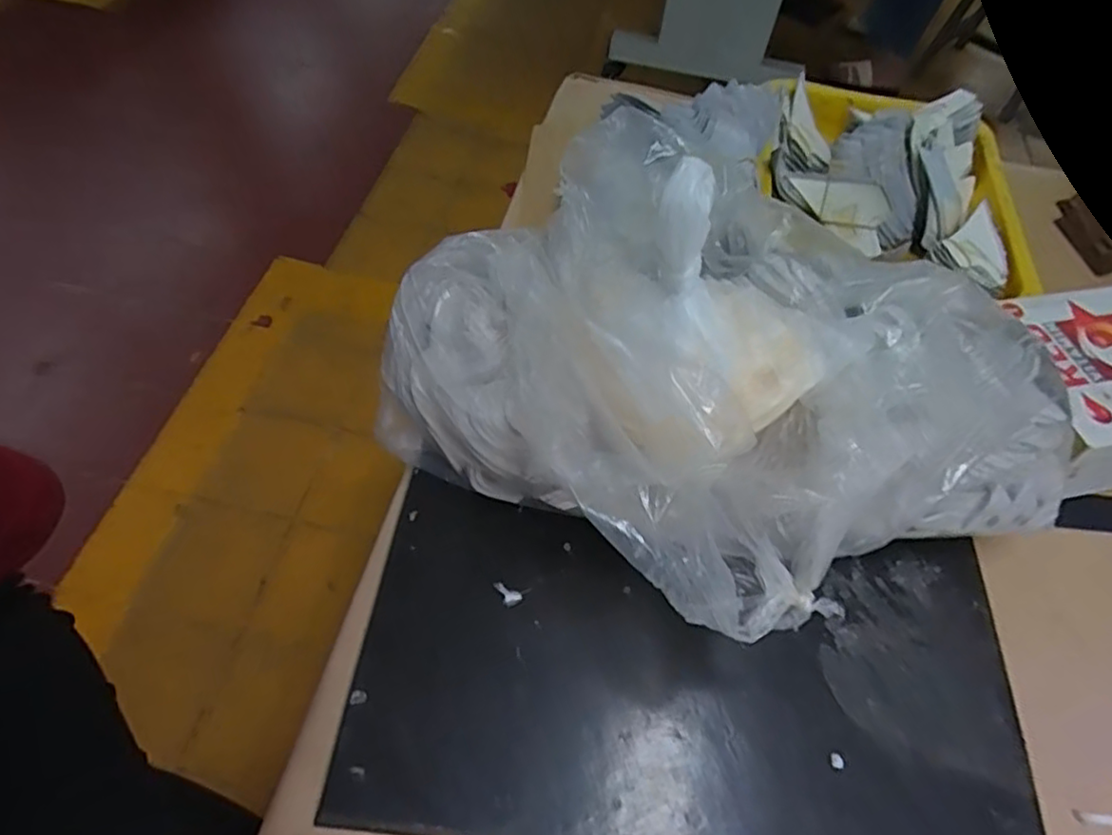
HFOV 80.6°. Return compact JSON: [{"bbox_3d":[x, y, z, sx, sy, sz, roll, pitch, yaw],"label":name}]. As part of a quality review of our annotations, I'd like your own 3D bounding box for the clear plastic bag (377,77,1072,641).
[{"bbox_3d":[0.074,-0.025,0.300,0.300,0.174,0.224,-13,57,-12],"label":"clear plastic bag"}]

